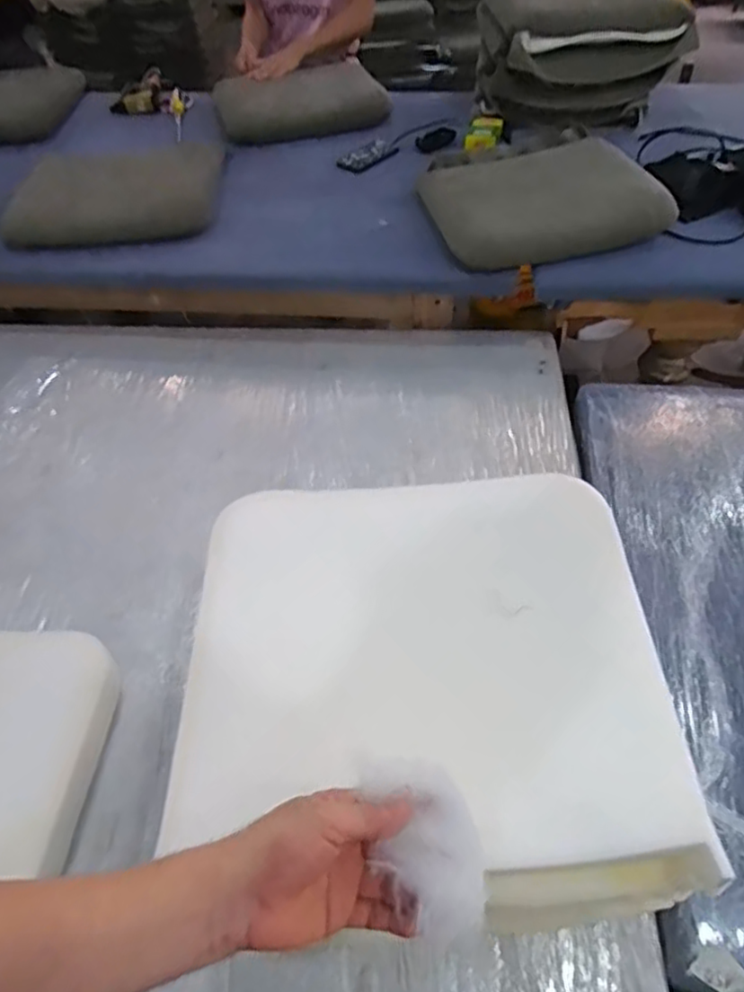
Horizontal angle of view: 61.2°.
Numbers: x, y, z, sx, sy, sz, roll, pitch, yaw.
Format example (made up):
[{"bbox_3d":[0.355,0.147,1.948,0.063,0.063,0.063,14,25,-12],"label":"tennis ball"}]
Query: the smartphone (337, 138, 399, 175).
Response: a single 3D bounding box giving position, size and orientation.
[{"bbox_3d":[-0.006,-0.820,1.516,0.076,0.016,0.162,33,60,27],"label":"smartphone"}]

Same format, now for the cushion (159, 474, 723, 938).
[{"bbox_3d":[0.038,0.171,0.619,0.442,0.090,0.402,-3,51,1],"label":"cushion"}]

